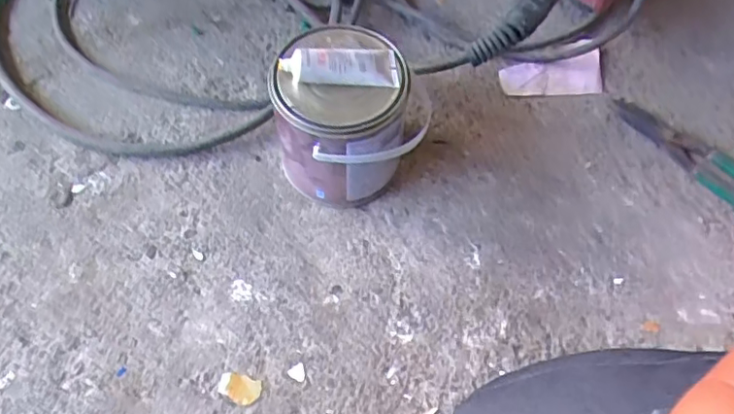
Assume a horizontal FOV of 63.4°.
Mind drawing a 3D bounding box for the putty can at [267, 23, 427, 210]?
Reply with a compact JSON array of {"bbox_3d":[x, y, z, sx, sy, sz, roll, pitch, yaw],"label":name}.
[{"bbox_3d":[-0.029,-0.099,0.709,0.146,0.195,0.146,0,64,-1],"label":"putty can"}]

